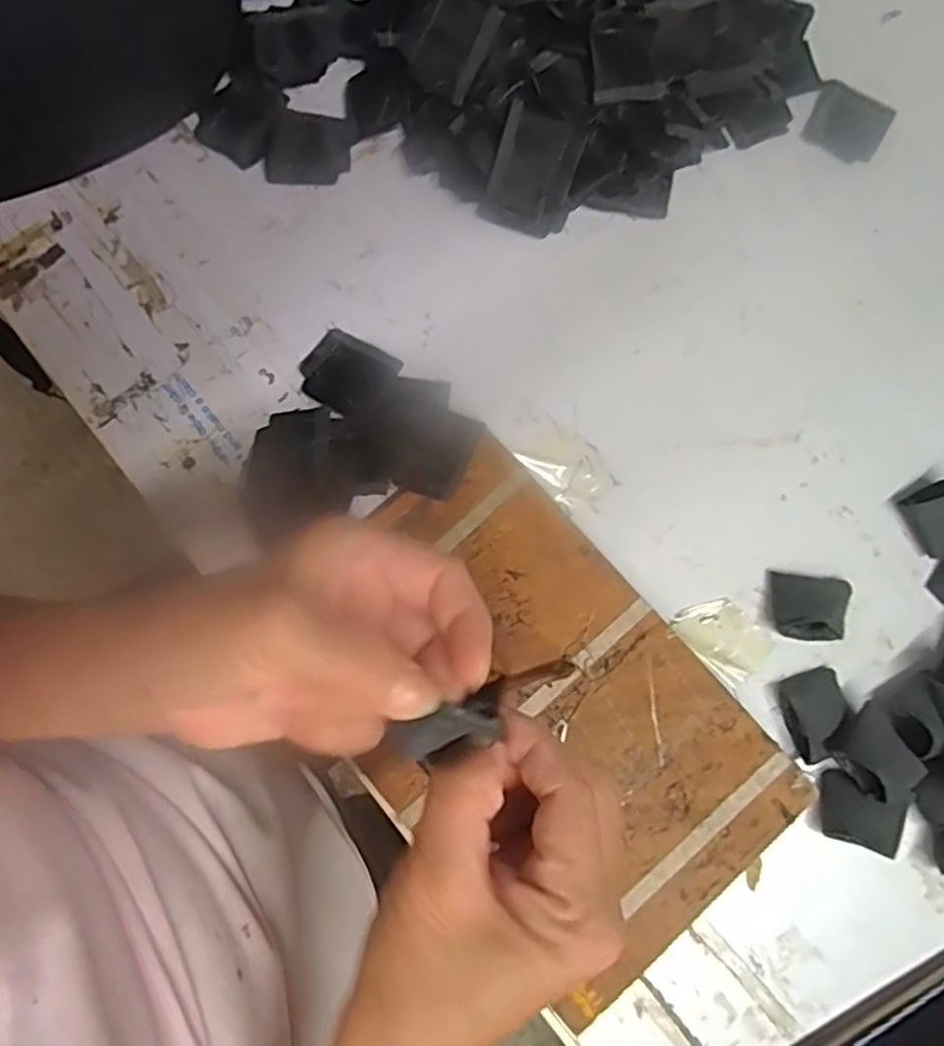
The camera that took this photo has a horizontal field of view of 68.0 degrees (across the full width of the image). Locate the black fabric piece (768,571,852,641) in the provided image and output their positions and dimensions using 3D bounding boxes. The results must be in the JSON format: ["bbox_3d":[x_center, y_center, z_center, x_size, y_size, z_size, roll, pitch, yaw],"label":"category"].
[{"bbox_3d":[0.193,0.048,0.399,0.041,0.014,0.037,6,79,1],"label":"black fabric piece"}]

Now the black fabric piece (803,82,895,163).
[{"bbox_3d":[0.251,-0.267,0.465,0.049,0.004,0.049,26,80,5],"label":"black fabric piece"}]

